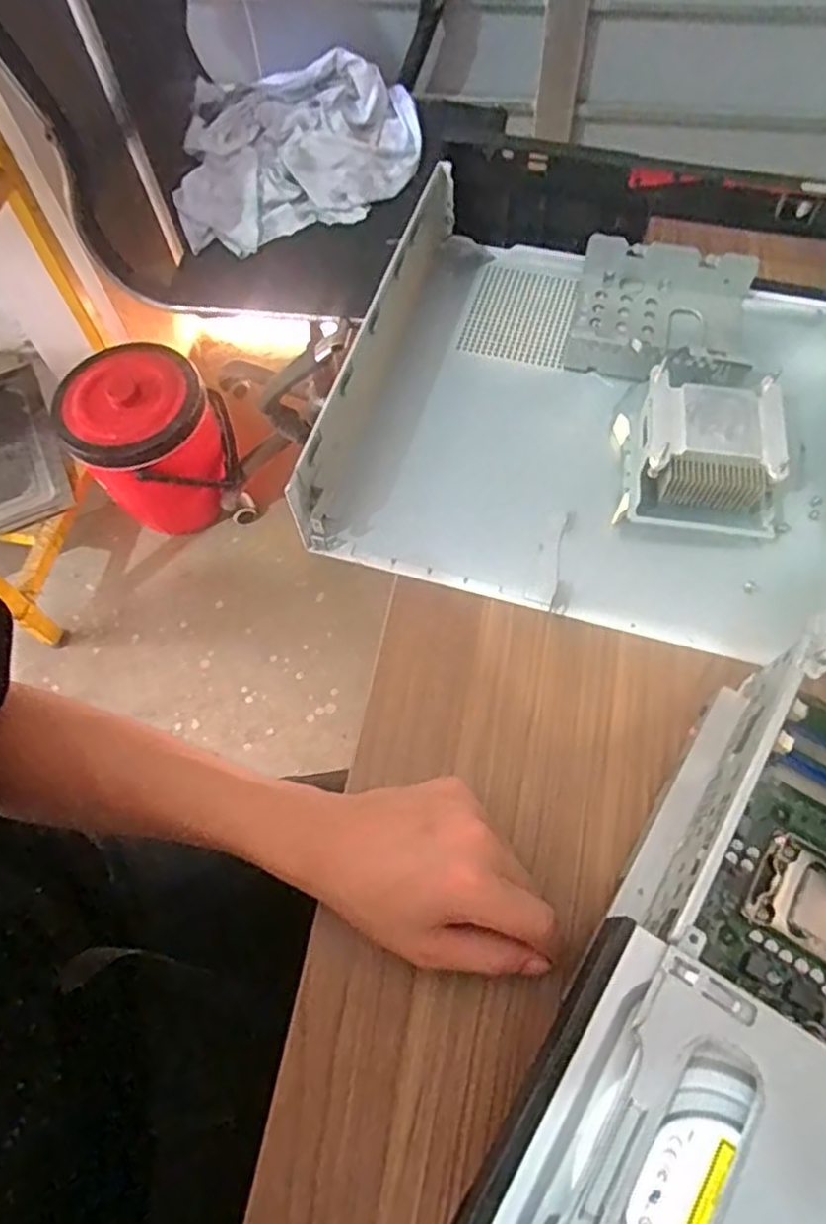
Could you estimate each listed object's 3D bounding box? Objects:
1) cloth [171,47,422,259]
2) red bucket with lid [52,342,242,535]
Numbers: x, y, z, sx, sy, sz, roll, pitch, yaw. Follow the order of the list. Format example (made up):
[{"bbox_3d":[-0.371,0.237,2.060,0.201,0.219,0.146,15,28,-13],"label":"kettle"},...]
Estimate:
[{"bbox_3d":[-0.161,-0.664,0.993,0.366,0.090,0.294,-13,66,-3],"label":"cloth"},{"bbox_3d":[-0.443,-0.291,1.202,0.242,0.287,0.238,-1,65,2],"label":"red bucket with lid"}]

